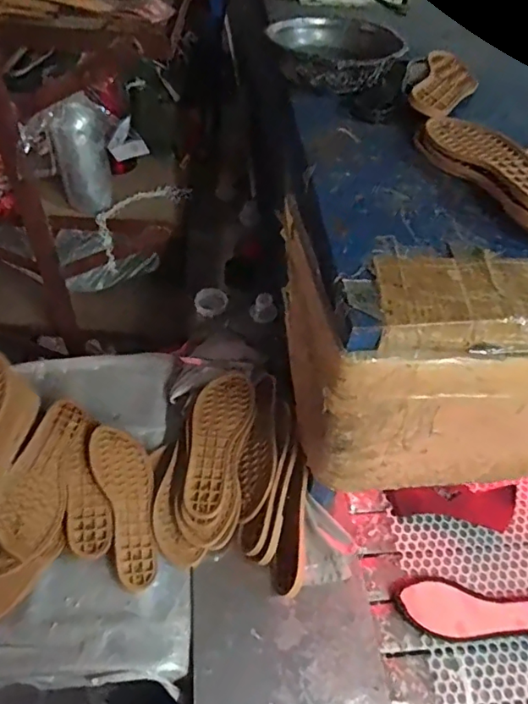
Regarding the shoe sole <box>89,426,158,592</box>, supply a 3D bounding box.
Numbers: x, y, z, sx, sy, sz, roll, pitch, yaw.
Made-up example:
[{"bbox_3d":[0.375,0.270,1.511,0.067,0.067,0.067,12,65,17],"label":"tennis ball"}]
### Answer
[{"bbox_3d":[-0.196,0.215,0.760,0.082,0.009,0.240,-7,57,-32],"label":"shoe sole"}]

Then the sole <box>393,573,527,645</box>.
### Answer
[{"bbox_3d":[0.305,0.364,0.719,0.232,0.018,0.083,10,50,5],"label":"sole"}]

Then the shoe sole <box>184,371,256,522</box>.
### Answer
[{"bbox_3d":[-0.077,0.132,0.798,0.085,0.013,0.242,15,54,5],"label":"shoe sole"}]

